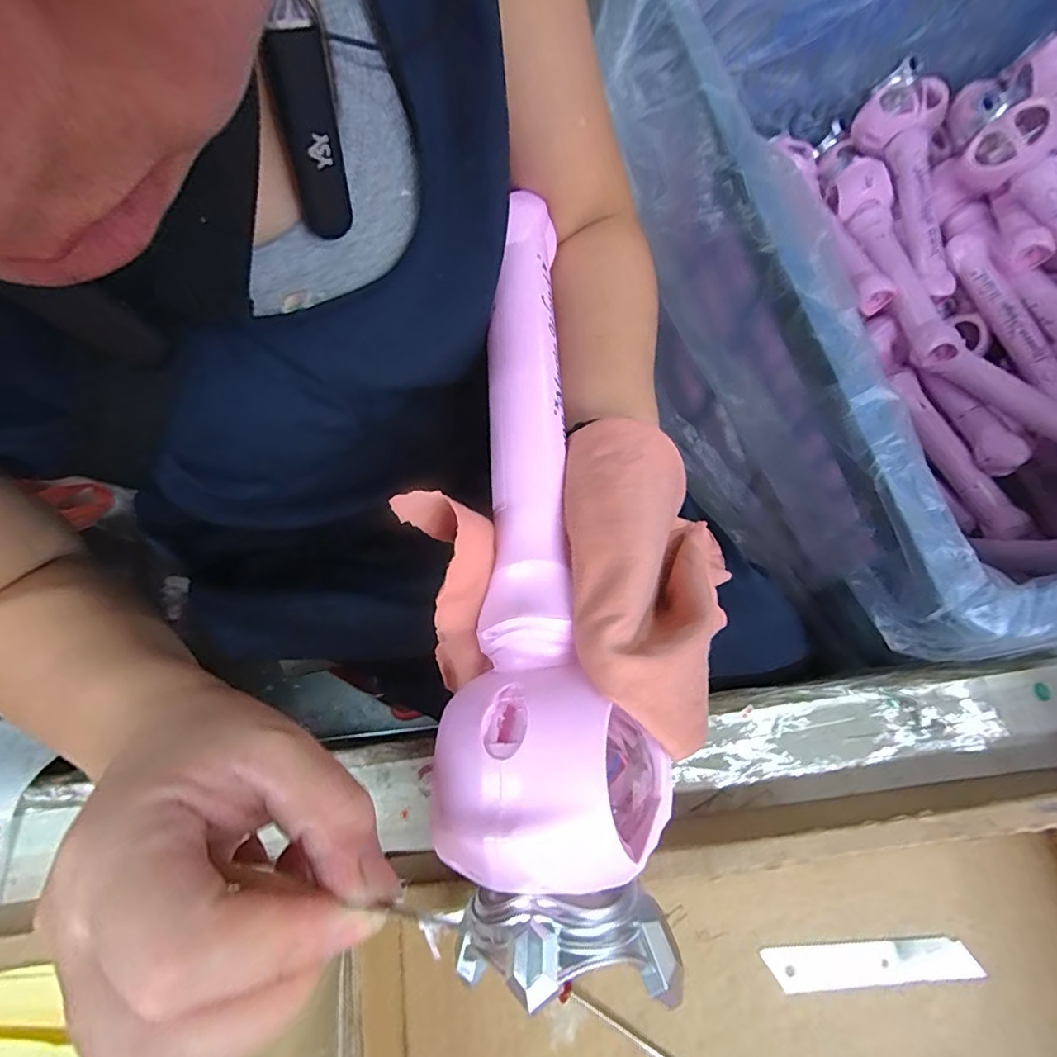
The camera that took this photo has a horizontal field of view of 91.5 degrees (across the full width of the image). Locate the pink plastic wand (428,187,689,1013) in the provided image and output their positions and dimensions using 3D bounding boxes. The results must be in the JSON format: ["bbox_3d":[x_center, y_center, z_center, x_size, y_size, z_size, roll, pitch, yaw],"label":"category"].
[{"bbox_3d":[0.003,-0.011,0.224,0.074,0.050,0.330,-3,61,-1],"label":"pink plastic wand"}]

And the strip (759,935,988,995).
[{"bbox_3d":[0.164,0.208,0.246,0.100,0.004,0.019,-4,70,0],"label":"strip"}]

